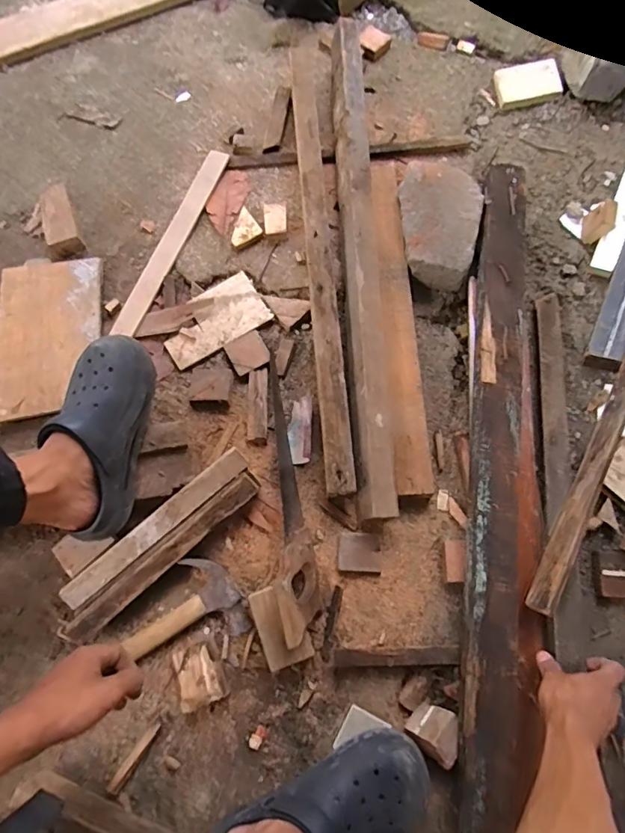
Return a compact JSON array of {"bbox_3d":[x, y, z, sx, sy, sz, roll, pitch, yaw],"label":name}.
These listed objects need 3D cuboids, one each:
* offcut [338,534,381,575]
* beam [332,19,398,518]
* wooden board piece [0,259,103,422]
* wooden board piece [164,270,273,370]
[{"bbox_3d":[0.066,0.191,0.704,0.057,0.021,0.052,3,72,1],"label":"offcut"},{"bbox_3d":[0.079,-0.271,0.821,0.071,0.090,0.852,-2,72,0],"label":"beam"},{"bbox_3d":[-0.435,-0.132,0.823,0.170,0.013,0.269,-4,72,-1],"label":"wooden board piece"},{"bbox_3d":[-0.165,-0.159,0.843,0.176,0.015,0.101,-34,75,-10],"label":"wooden board piece"}]

